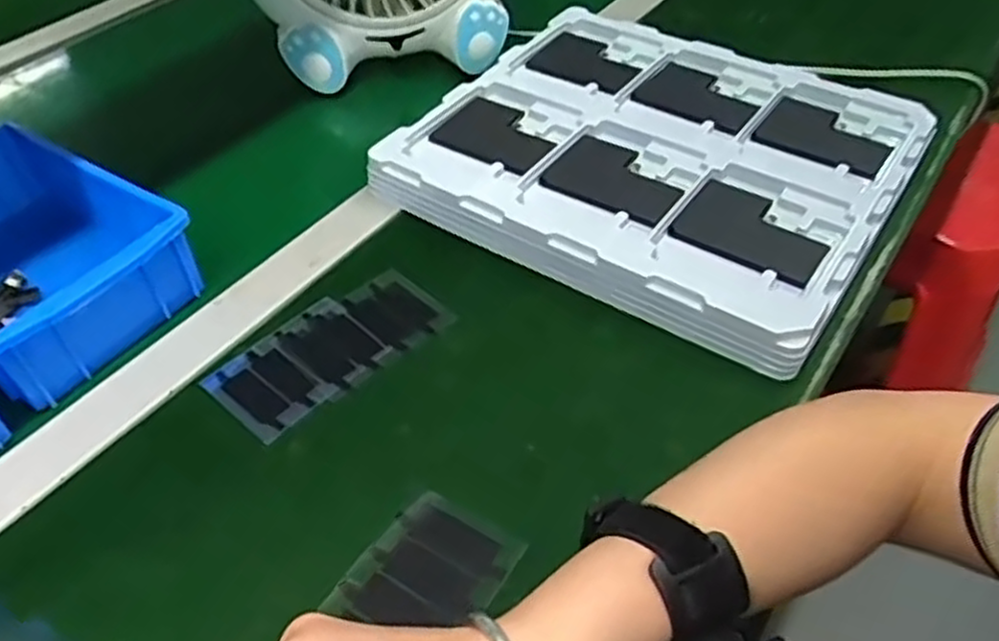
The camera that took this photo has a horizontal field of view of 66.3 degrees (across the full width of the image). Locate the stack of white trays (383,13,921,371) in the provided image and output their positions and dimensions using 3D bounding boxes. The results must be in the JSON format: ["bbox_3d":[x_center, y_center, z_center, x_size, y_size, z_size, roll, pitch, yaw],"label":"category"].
[{"bbox_3d":[0.120,-0.126,0.569,0.325,0.045,0.301,26,52,24],"label":"stack of white trays"}]

